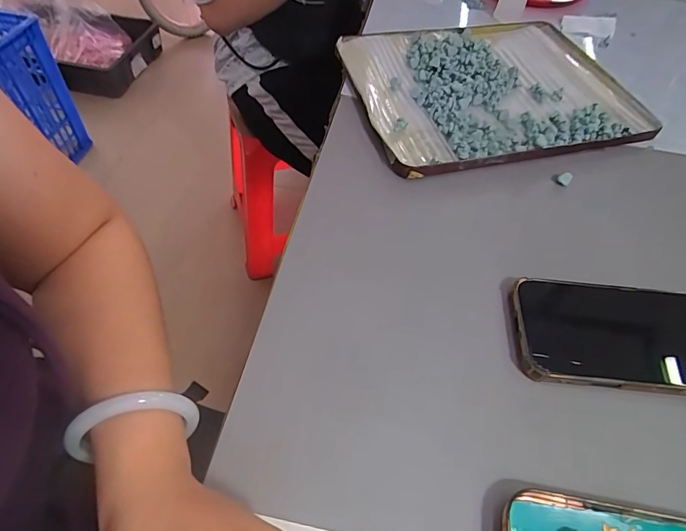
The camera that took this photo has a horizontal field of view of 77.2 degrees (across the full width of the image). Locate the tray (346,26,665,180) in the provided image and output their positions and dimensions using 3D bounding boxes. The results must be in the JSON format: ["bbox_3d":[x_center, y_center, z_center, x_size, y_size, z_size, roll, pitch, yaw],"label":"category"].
[{"bbox_3d":[0.163,-0.207,0.485,0.303,0.024,0.241,-11,55,-14],"label":"tray"}]

